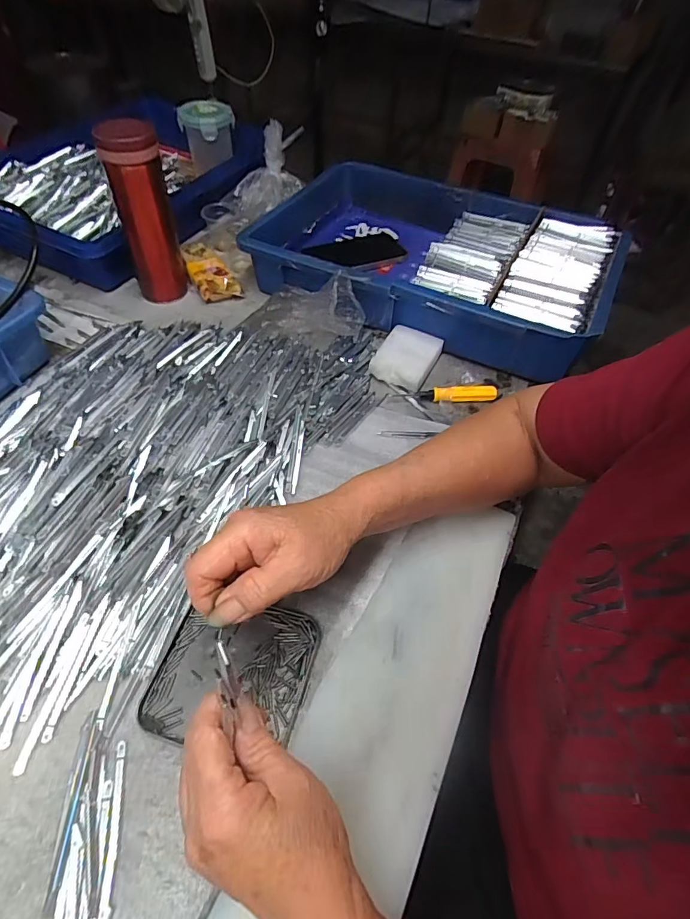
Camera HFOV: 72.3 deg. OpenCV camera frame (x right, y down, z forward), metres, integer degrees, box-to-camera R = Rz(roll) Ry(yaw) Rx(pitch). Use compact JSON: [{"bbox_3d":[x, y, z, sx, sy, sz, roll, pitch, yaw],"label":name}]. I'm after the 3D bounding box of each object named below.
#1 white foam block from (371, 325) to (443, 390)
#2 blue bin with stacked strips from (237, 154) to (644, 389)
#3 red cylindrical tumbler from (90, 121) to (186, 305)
[{"bbox_3d":[0.071,-0.117,0.541,0.063,0.027,0.076,25,53,16],"label":"white foam block"},{"bbox_3d":[0.115,-0.261,0.621,0.427,0.087,0.282,23,53,15],"label":"blue bin with stacked strips"},{"bbox_3d":[-0.230,-0.281,0.549,0.057,0.192,0.052,-13,53,-14],"label":"red cylindrical tumbler"}]

